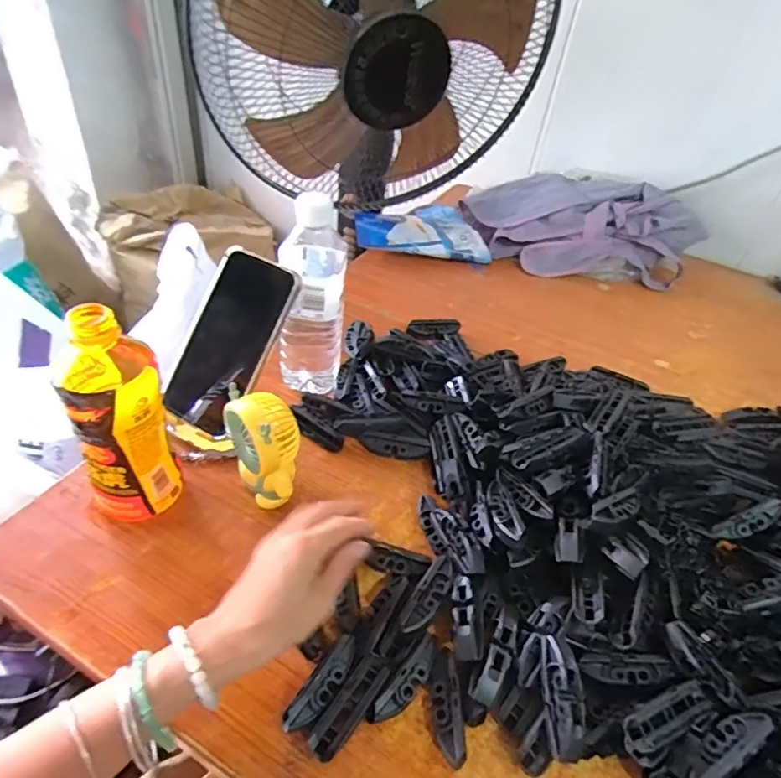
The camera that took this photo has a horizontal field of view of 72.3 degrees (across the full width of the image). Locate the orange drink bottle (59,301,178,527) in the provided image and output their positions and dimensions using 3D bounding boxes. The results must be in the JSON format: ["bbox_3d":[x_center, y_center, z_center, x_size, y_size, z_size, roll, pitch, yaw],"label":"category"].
[{"bbox_3d":[-0.213,0.023,0.415,0.070,0.181,0.075,-27,53,-30],"label":"orange drink bottle"}]

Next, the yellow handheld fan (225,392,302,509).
[{"bbox_3d":[-0.106,0.053,0.457,0.048,0.103,0.055,-20,50,-25],"label":"yellow handheld fan"}]

